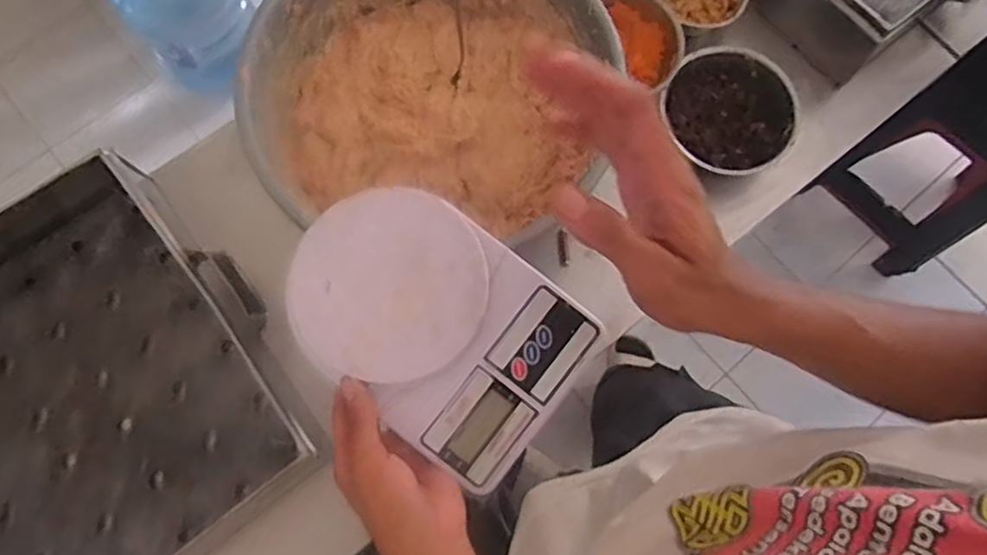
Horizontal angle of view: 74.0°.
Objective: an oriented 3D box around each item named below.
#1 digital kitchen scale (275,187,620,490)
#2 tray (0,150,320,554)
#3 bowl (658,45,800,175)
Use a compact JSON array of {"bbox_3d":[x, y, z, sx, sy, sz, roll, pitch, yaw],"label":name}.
[{"bbox_3d":[-0.041,0.031,0.461,0.206,0.046,0.144,37,78,8],"label":"digital kitchen scale"},{"bbox_3d":[-0.463,0.134,0.674,0.463,0.086,0.429,-39,79,-10],"label":"tray"},{"bbox_3d":[0.281,-0.194,0.780,0.140,0.060,0.151,0,75,-1],"label":"bowl"}]

